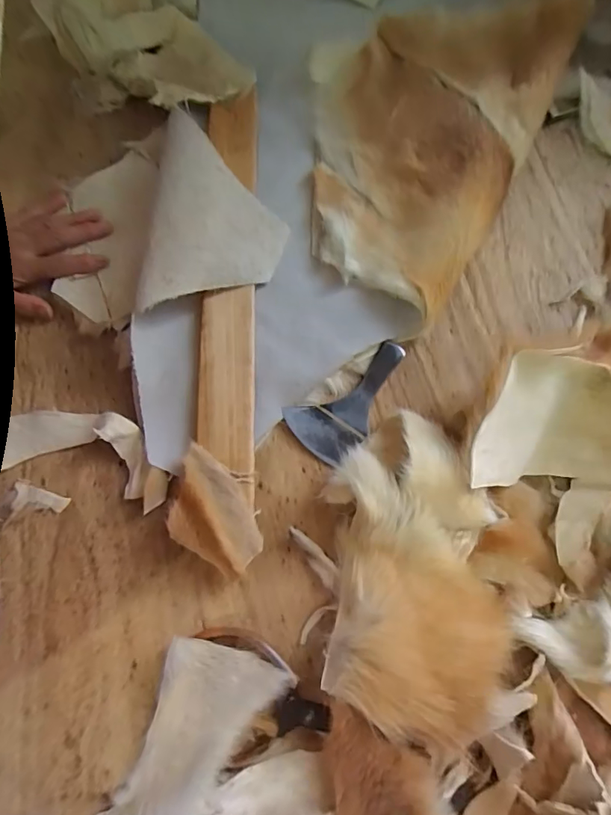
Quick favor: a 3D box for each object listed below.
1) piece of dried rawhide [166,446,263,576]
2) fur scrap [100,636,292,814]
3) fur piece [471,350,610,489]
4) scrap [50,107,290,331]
[{"bbox_3d":[-0.075,0.088,0.402,0.092,0.011,0.074,28,77,9],"label":"piece of dried rawhide"},{"bbox_3d":[-0.097,0.266,0.366,0.090,0.030,0.173,30,77,9],"label":"fur scrap"},{"bbox_3d":[0.292,0.033,0.384,0.289,0.058,0.120,12,75,5],"label":"fur piece"},{"bbox_3d":[-0.153,-0.175,0.472,0.207,0.054,0.211,-43,79,-11],"label":"scrap"}]

